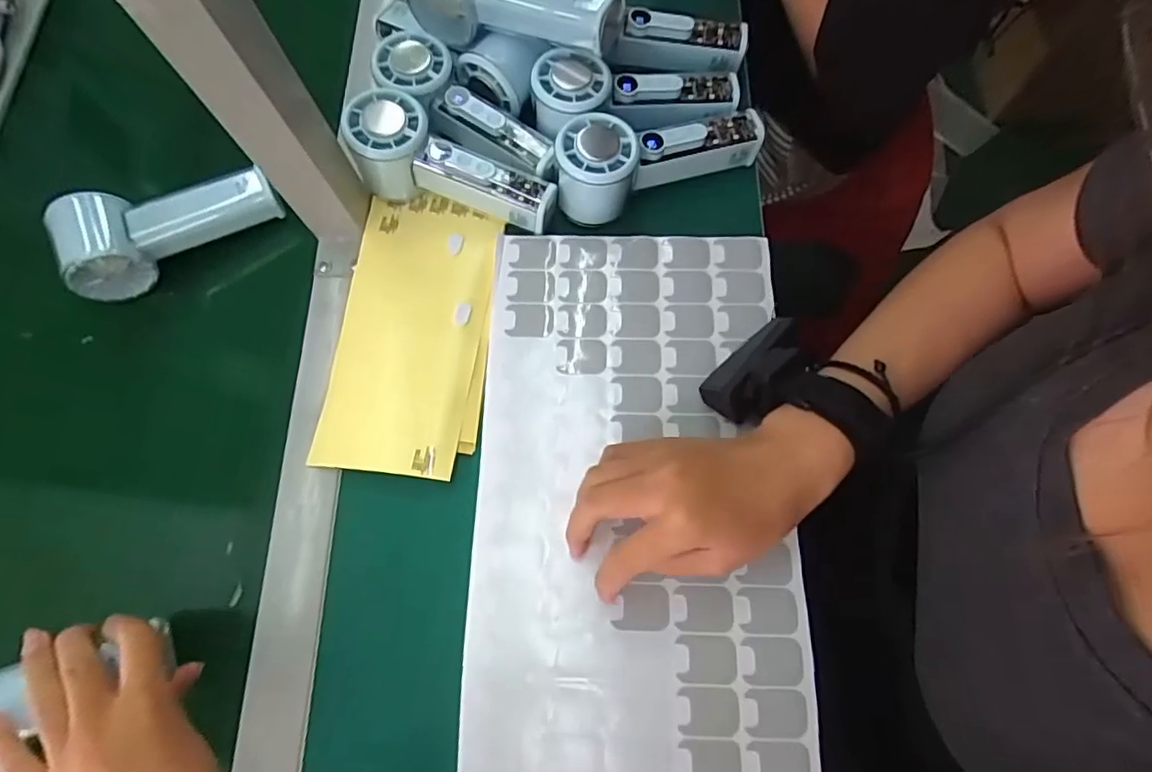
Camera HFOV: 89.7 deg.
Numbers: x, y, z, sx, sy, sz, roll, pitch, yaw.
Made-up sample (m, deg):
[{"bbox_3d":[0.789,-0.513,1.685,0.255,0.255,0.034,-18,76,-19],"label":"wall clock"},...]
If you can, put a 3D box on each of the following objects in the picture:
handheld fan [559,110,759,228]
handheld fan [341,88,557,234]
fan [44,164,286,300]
[{"bbox_3d":[0.059,-0.177,0.423,0.158,0.049,0.058,-26,72,-6],"label":"handheld fan"},{"bbox_3d":[-0.091,-0.156,0.430,0.150,0.054,0.057,21,71,-6],"label":"handheld fan"},{"bbox_3d":[-0.296,-0.119,0.424,0.151,0.045,0.059,-17,71,-3],"label":"fan"}]

